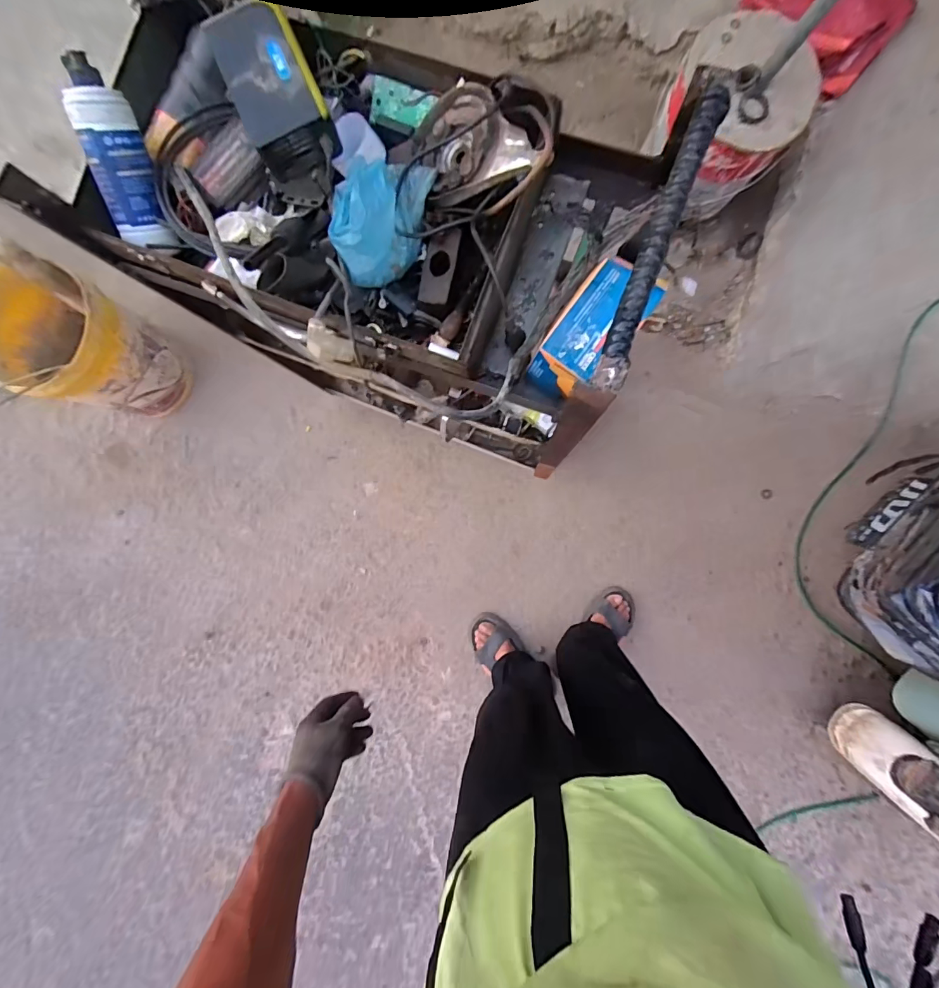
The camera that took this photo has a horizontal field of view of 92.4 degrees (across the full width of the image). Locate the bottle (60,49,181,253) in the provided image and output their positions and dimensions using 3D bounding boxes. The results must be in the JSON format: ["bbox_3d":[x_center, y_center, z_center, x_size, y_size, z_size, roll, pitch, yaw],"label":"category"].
[{"bbox_3d":[-0.394,-0.377,0.506,0.060,0.052,0.172,0,123,6],"label":"bottle"}]

